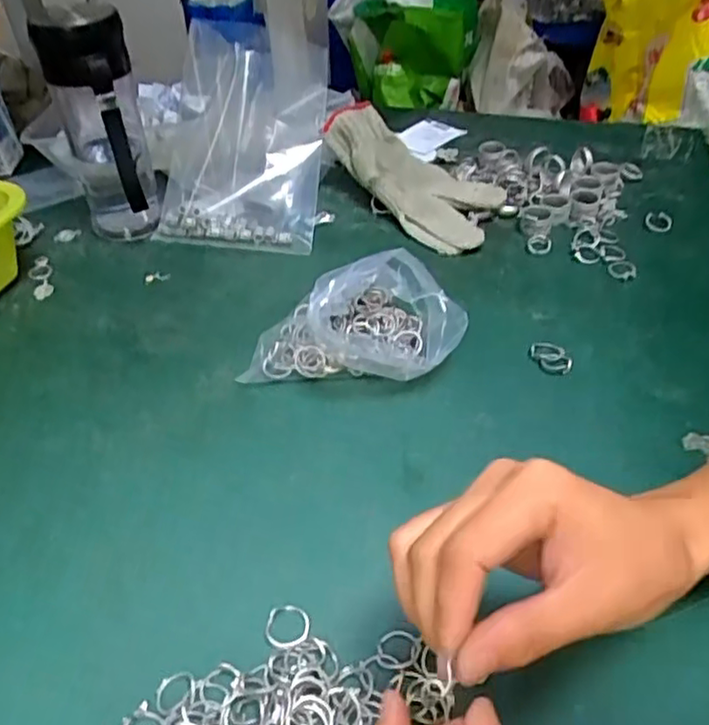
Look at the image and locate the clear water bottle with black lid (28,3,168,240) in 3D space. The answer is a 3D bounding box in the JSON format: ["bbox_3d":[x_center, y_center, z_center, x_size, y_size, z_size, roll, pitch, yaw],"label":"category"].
[{"bbox_3d":[-0.206,-0.191,0.554,0.067,0.188,0.068,-16,44,-15],"label":"clear water bottle with black lid"}]

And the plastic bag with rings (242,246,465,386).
[{"bbox_3d":[0.000,-0.028,0.455,0.150,0.074,0.074,2,43,4],"label":"plastic bag with rings"}]

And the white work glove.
[{"bbox_3d":[0.057,-0.175,0.621,0.099,0.048,0.192,-35,73,-31],"label":"white work glove"}]

